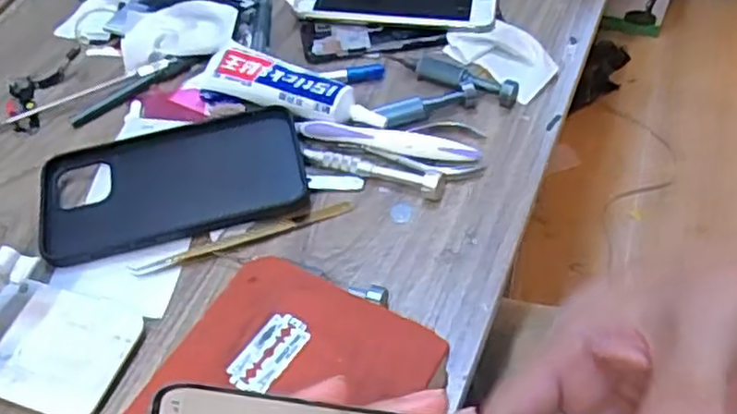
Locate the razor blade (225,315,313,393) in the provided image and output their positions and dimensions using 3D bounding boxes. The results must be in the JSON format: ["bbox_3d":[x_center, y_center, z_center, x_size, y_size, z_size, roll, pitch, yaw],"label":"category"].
[{"bbox_3d":[-0.047,0.068,0.331,0.024,0.004,0.042,25,57,23],"label":"razor blade"}]

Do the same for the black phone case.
[{"bbox_3d":[-0.122,-0.015,0.439,0.160,0.020,0.079,-12,51,-5],"label":"black phone case"}]

